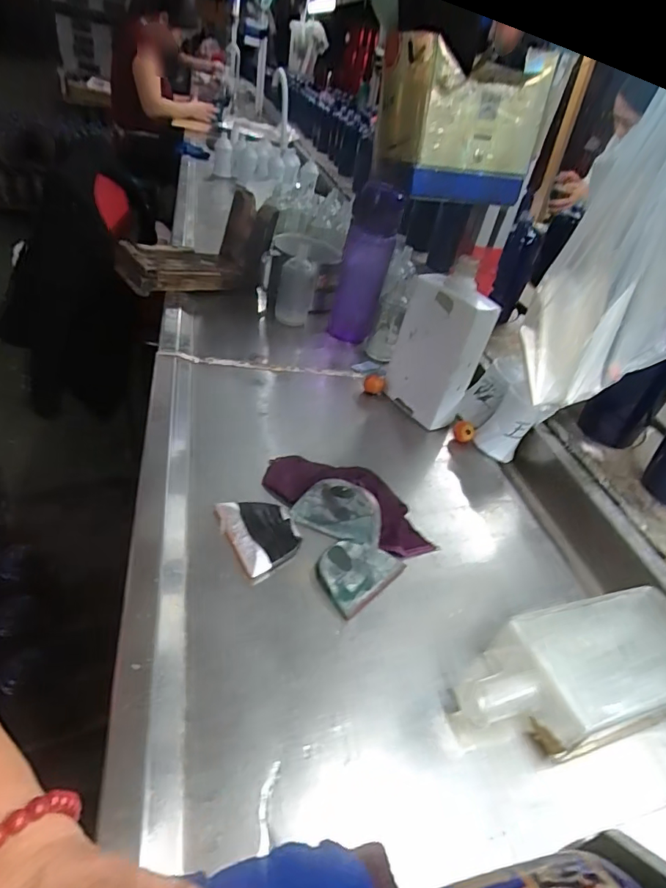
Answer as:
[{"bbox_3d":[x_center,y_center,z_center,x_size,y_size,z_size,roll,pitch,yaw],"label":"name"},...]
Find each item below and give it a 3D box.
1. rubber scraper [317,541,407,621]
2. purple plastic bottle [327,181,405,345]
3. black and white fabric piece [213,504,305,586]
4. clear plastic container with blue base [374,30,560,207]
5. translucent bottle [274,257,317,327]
[{"bbox_3d":[0.020,0.108,0.447,0.056,0.009,0.079,35,44,28],"label":"rubber scraper"},{"bbox_3d":[0.048,-0.275,0.792,0.078,0.227,0.063,8,38,-3],"label":"purple plastic bottle"},{"bbox_3d":[-0.063,0.082,0.455,0.064,0.009,0.084,-8,42,-23],"label":"black and white fabric piece"},{"bbox_3d":[0.133,-0.353,0.561,0.157,0.135,0.124,-1,39,-14],"label":"clear plastic container with blue base"},{"bbox_3d":[-0.063,-0.244,0.825,0.059,0.109,0.052,8,38,-3],"label":"translucent bottle"}]

